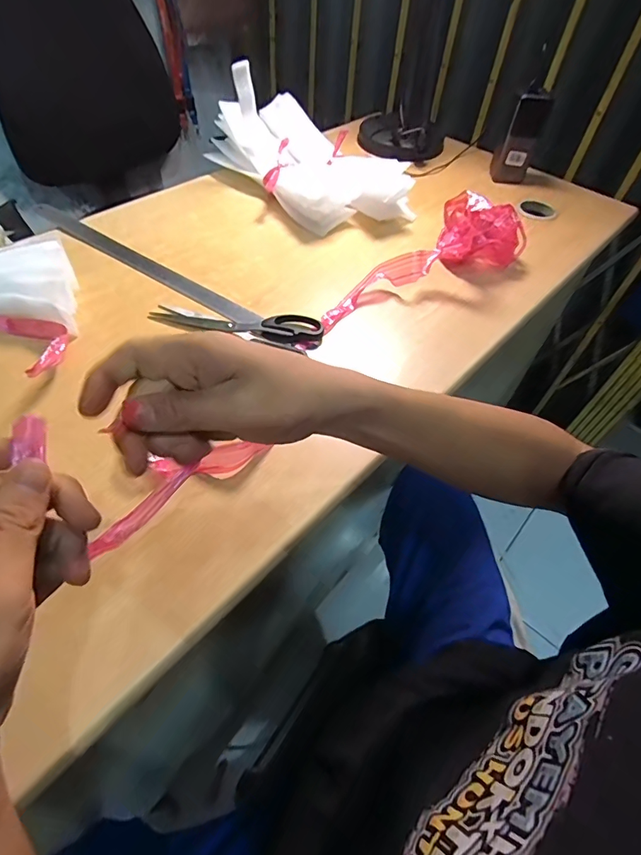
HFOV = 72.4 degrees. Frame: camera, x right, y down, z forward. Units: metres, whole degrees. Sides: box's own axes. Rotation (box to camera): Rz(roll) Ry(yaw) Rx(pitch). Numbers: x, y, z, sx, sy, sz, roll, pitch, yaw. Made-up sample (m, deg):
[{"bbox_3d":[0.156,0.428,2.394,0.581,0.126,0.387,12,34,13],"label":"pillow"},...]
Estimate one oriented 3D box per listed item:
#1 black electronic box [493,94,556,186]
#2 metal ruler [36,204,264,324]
[{"bbox_3d":[0.338,-0.489,0.743,0.062,0.128,0.030,20,54,10],"label":"black electronic box"},{"bbox_3d":[-0.249,-0.226,0.592,0.432,0.009,0.031,31,55,20],"label":"metal ruler"}]

